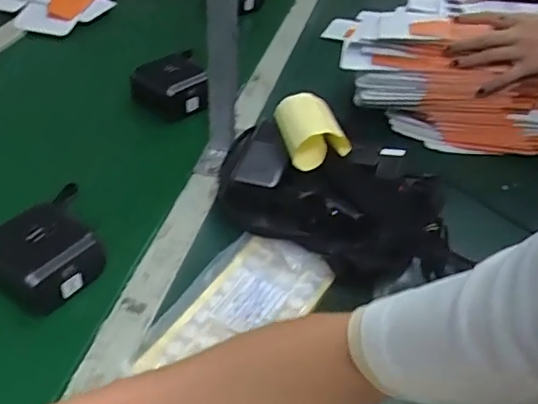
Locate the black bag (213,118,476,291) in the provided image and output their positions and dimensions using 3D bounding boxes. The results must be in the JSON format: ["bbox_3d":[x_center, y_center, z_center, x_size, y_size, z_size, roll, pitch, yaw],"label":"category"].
[{"bbox_3d":[0.067,-0.005,0.617,0.261,0.061,0.179,15,42,11],"label":"black bag"}]

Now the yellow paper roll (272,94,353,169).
[{"bbox_3d":[0.049,-0.085,0.652,0.068,0.043,0.090,-4,42,-10],"label":"yellow paper roll"}]

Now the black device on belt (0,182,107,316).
[{"bbox_3d":[-0.212,0.052,0.541,0.077,0.061,0.105,34,49,29],"label":"black device on belt"}]

